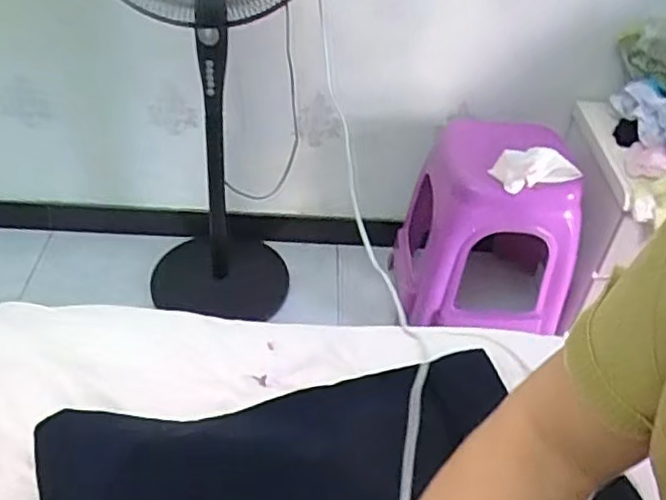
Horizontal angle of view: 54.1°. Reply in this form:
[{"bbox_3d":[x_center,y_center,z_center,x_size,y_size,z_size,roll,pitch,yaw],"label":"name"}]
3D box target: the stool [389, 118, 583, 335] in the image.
[{"bbox_3d":[0.370,-0.092,1.587,0.375,0.420,0.413,3,42,-2],"label":"stool"}]

